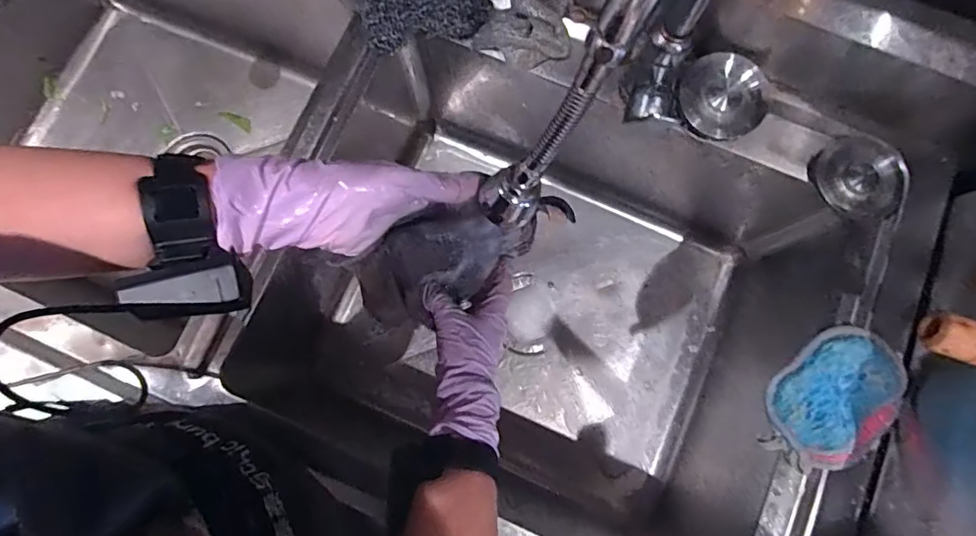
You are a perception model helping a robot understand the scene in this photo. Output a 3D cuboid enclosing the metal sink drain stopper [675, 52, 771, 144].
[{"bbox_3d":[0.229,-0.167,0.502,0.084,0.021,0.077,48,116,7],"label":"metal sink drain stopper"}]

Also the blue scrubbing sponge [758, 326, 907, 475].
[{"bbox_3d":[0.312,0.121,0.462,0.090,0.026,0.134,39,82,7],"label":"blue scrubbing sponge"}]

